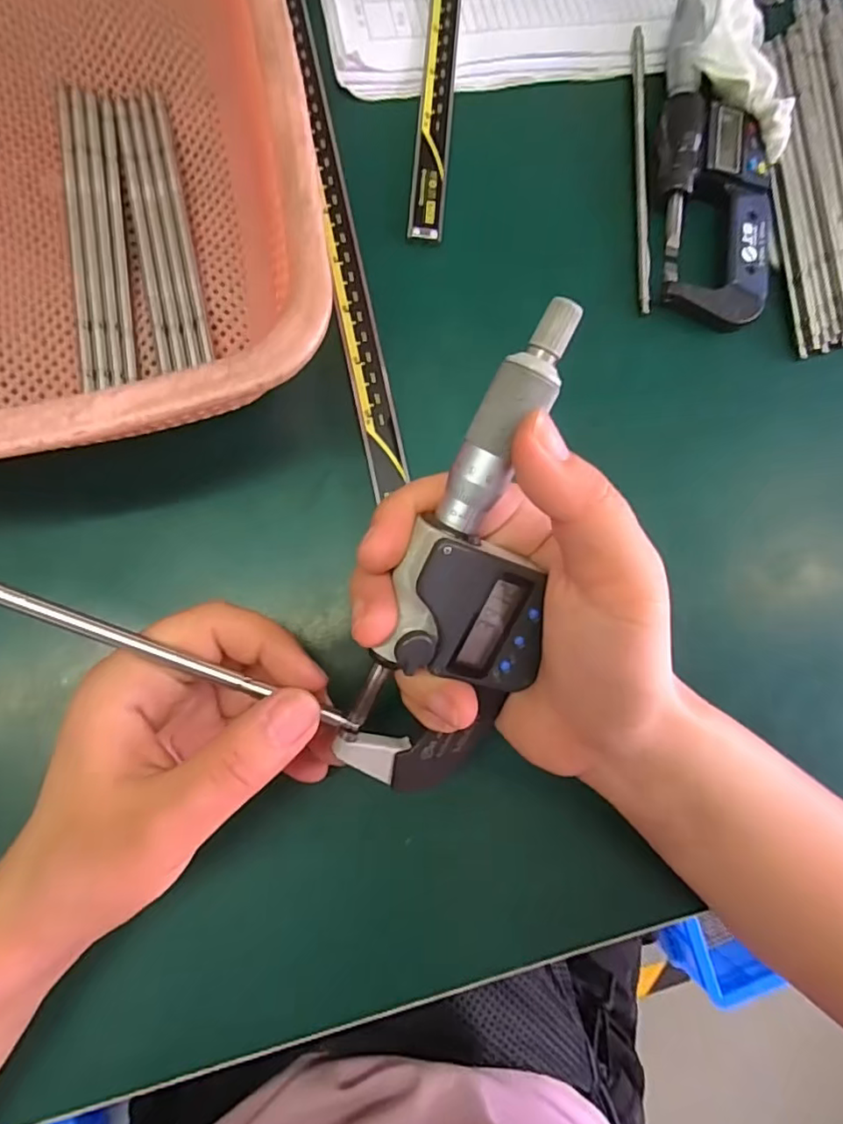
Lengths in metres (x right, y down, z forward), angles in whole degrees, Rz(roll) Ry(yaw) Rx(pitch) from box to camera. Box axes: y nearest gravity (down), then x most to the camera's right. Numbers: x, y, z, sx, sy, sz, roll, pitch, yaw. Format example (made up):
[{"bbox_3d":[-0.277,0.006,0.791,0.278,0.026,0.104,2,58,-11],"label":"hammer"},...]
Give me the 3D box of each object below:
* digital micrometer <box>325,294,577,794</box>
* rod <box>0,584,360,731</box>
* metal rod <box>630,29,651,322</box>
[{"bbox_3d":[0.015,0.006,0.177,0.051,0.025,0.156,13,109,-4],"label":"digital micrometer"},{"bbox_3d":[-0.094,0.021,0.173,0.163,0.007,0.005,24,81,-12],"label":"rod"},{"bbox_3d":[0.111,-0.199,0.293,0.006,0.006,0.156,3,80,-7],"label":"metal rod"}]

